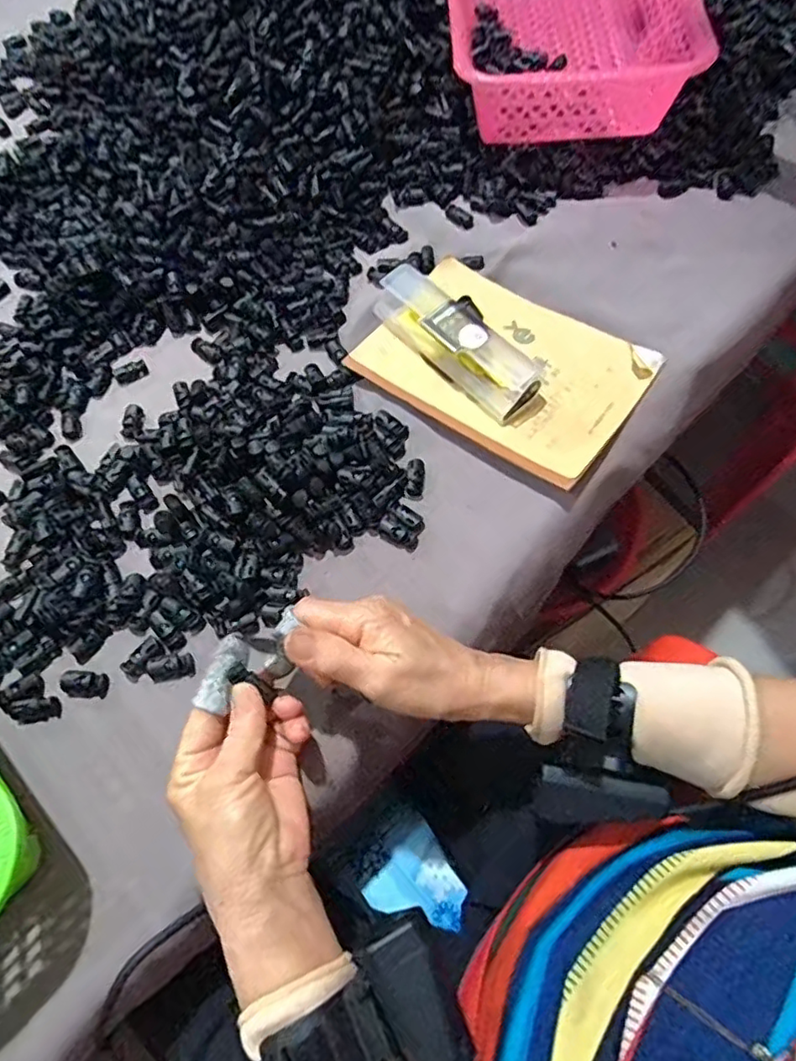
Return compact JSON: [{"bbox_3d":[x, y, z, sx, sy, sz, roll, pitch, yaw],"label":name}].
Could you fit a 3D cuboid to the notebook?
[{"bbox_3d":[0.084,-0.137,0.484,0.206,0.014,0.151,34,70,17],"label":"notebook"}]

